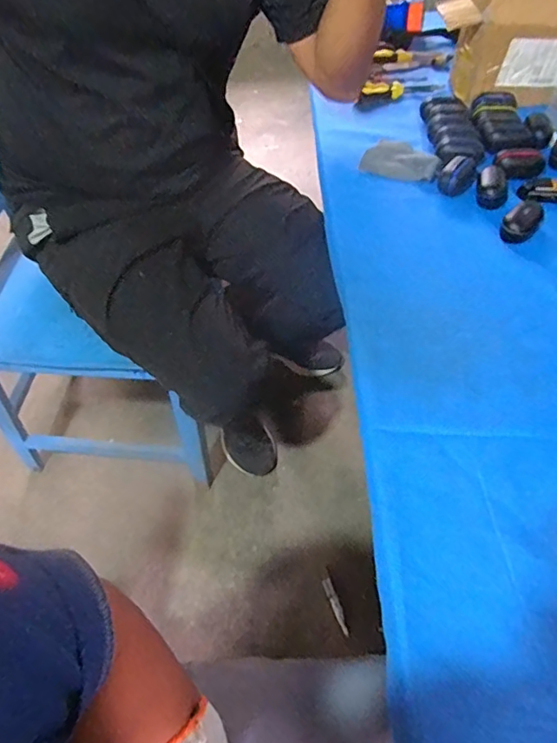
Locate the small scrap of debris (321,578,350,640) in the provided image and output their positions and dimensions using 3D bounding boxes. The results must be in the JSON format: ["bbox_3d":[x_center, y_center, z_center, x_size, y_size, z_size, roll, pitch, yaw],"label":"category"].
[{"bbox_3d":[0.109,0.447,0.981,0.019,0.004,0.112,-19,45,-5],"label":"small scrap of debris"}]

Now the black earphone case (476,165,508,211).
[{"bbox_3d":[0.292,-0.252,0.702,0.040,0.027,0.067,15,54,14],"label":"black earphone case"}]

